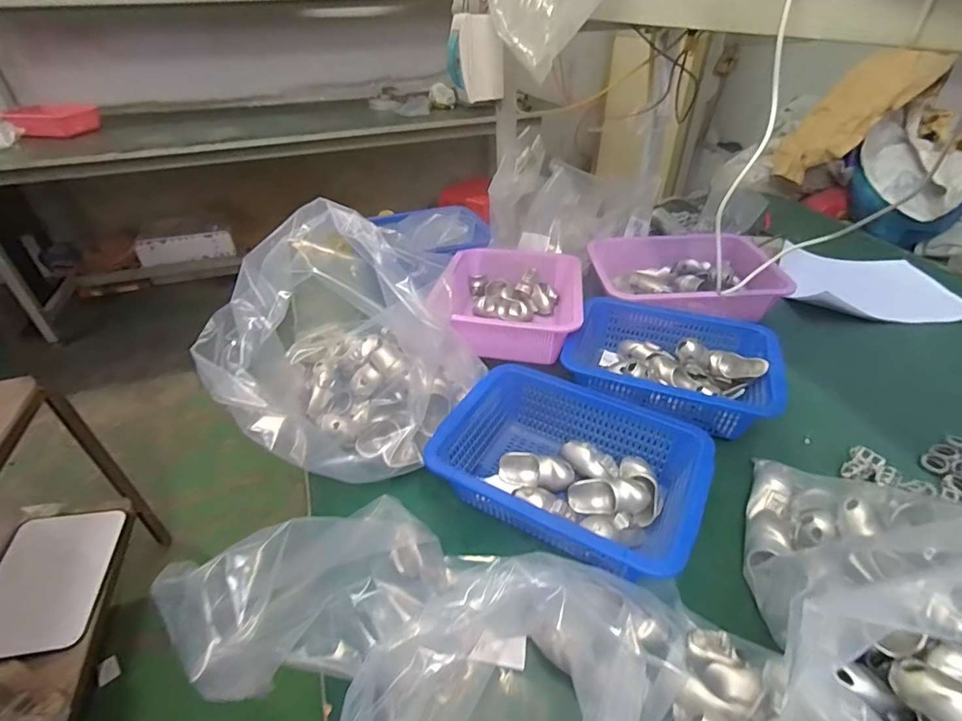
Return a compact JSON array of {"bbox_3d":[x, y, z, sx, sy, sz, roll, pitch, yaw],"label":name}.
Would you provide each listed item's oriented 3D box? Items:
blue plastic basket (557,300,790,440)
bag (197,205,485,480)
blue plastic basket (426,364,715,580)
[{"bbox_3d":[0.254,0.003,0.661,0.259,0.069,0.189,12,40,17],"label":"blue plastic basket"},{"bbox_3d":[-0.160,-0.022,0.547,0.254,0.233,0.253,12,40,17],"label":"bag"},{"bbox_3d":[0.096,0.111,0.538,0.261,0.074,0.198,20,43,25],"label":"blue plastic basket"}]

